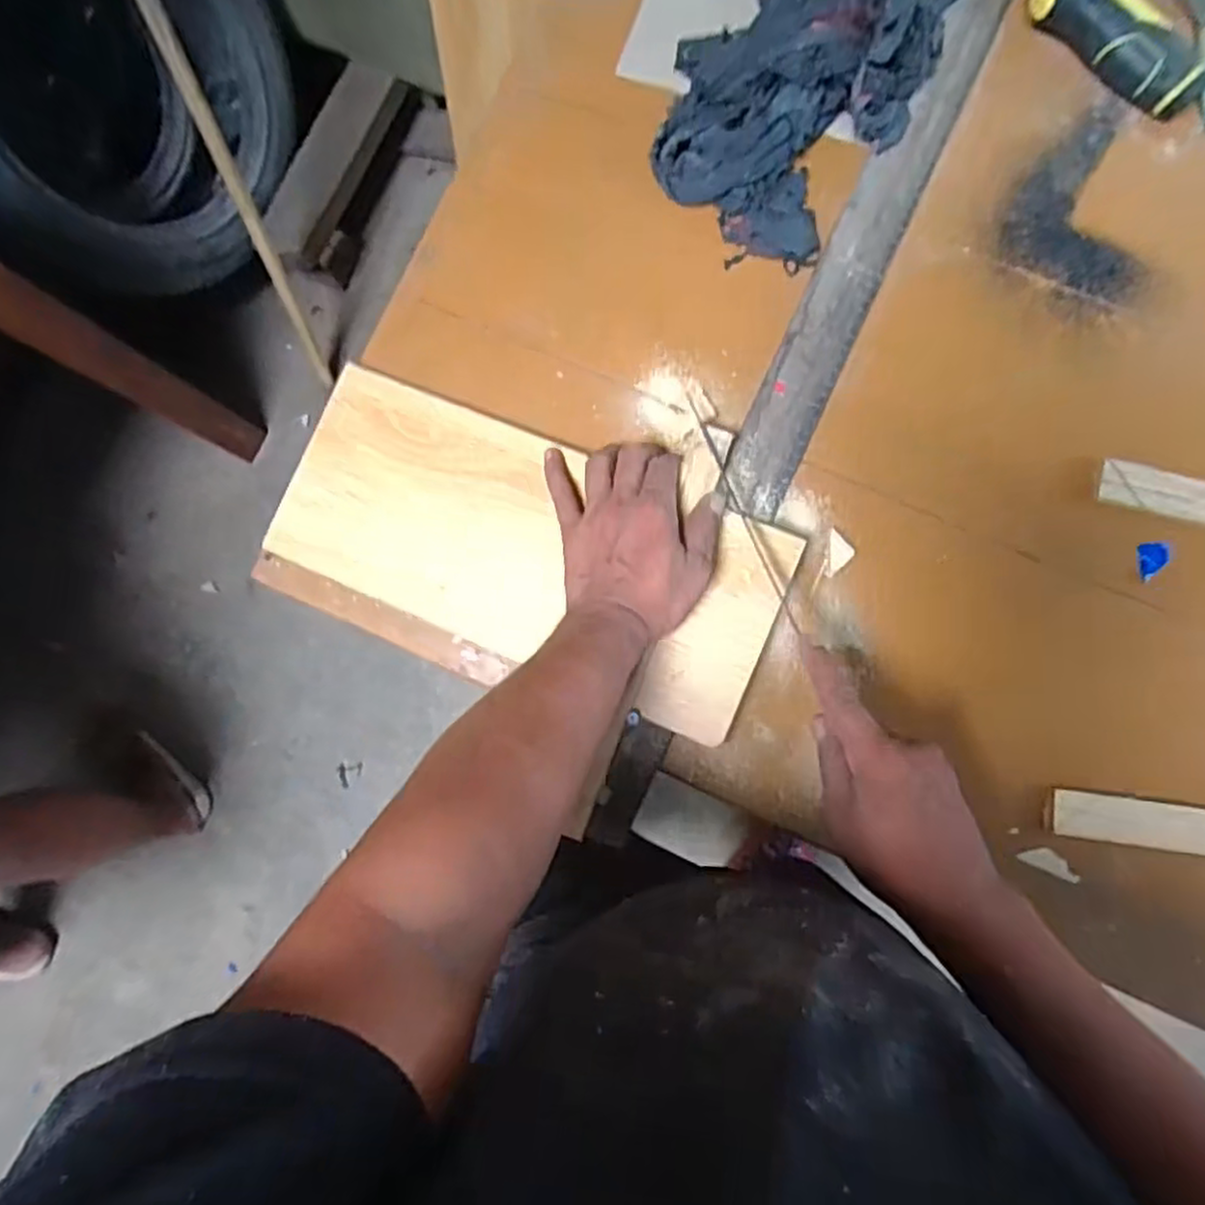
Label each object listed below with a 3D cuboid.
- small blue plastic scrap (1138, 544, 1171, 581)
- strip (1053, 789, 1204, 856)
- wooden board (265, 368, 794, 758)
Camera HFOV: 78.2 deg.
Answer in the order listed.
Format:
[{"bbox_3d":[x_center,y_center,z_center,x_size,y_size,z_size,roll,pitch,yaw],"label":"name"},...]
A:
[{"bbox_3d":[0.390,-0.029,0.524,0.020,0.005,0.026,-3,84,6],"label":"small blue plastic scrap"},{"bbox_3d":[0.412,0.155,0.496,0.207,0.011,0.032,7,86,7],"label":"strip"},{"bbox_3d":[-0.055,-0.041,0.542,0.364,0.018,0.158,23,88,10],"label":"wooden board"}]

